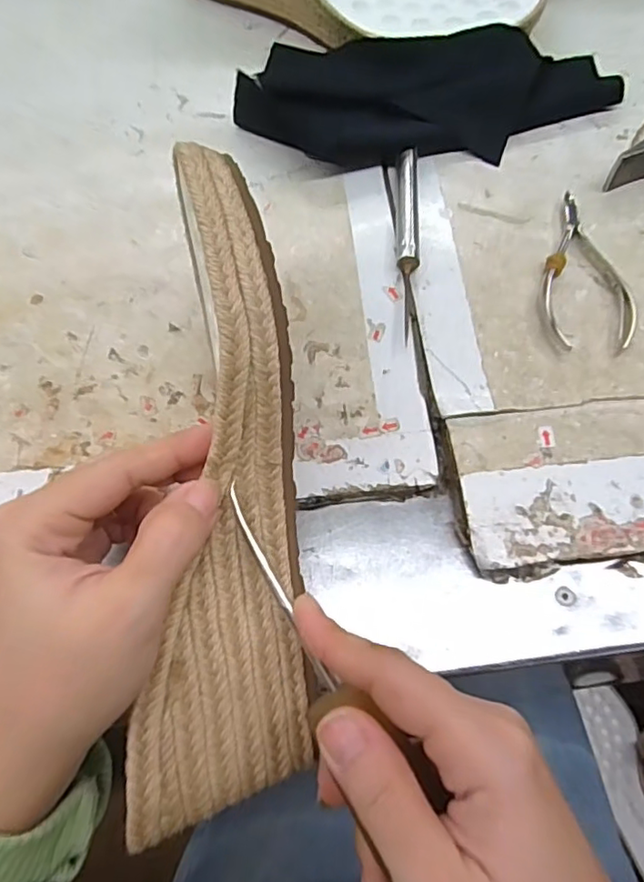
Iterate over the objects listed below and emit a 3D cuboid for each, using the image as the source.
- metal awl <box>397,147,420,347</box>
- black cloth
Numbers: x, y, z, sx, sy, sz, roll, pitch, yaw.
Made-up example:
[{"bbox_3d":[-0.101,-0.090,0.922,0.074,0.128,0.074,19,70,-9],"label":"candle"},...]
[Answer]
[{"bbox_3d":[0.047,-0.114,0.323,0.012,0.011,0.121,3,68,2],"label":"metal awl"},{"bbox_3d":[0.065,-0.212,0.350,0.225,0.032,0.098,-3,68,-1],"label":"black cloth"}]

